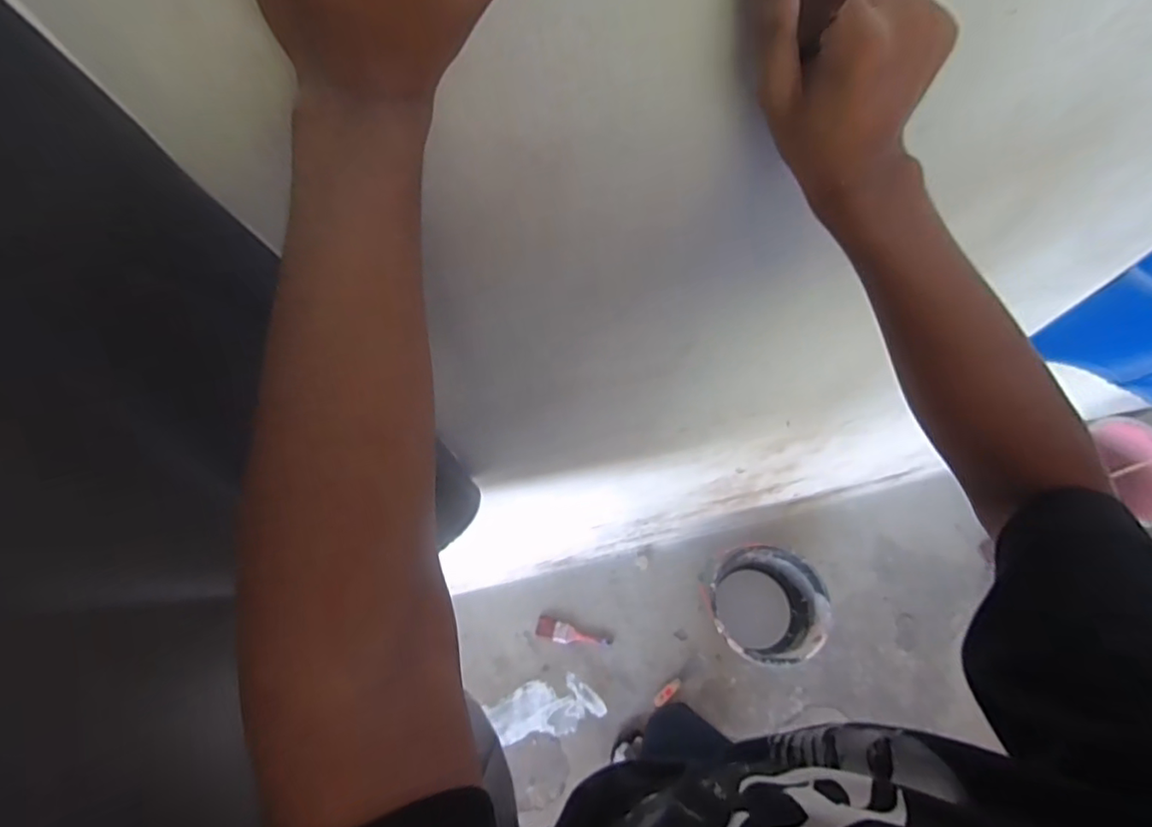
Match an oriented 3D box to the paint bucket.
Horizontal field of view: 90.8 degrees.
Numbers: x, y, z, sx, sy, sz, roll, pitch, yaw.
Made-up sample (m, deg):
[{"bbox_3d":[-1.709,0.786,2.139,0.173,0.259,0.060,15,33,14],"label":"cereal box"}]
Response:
[{"bbox_3d":[0.473,0.490,1.449,0.268,0.177,0.269,0,65,1],"label":"paint bucket"}]

